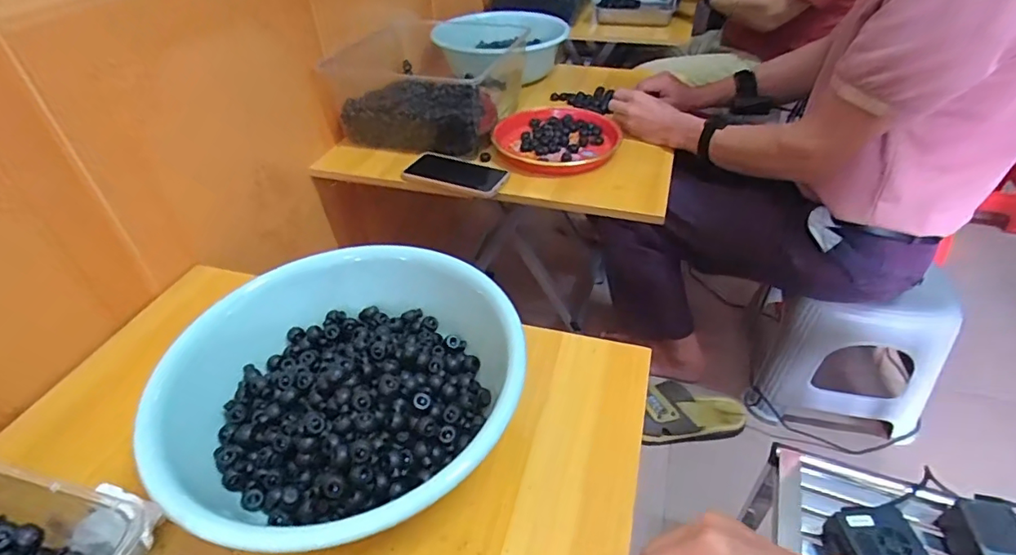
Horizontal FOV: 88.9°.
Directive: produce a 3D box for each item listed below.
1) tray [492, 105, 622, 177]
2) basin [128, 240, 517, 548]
[{"bbox_3d":[0.087,-0.250,0.931,0.216,0.033,0.239,1,41,2],"label":"tray"},{"bbox_3d":[-0.138,0.096,0.462,0.279,0.080,0.302,22,46,25],"label":"basin"}]

